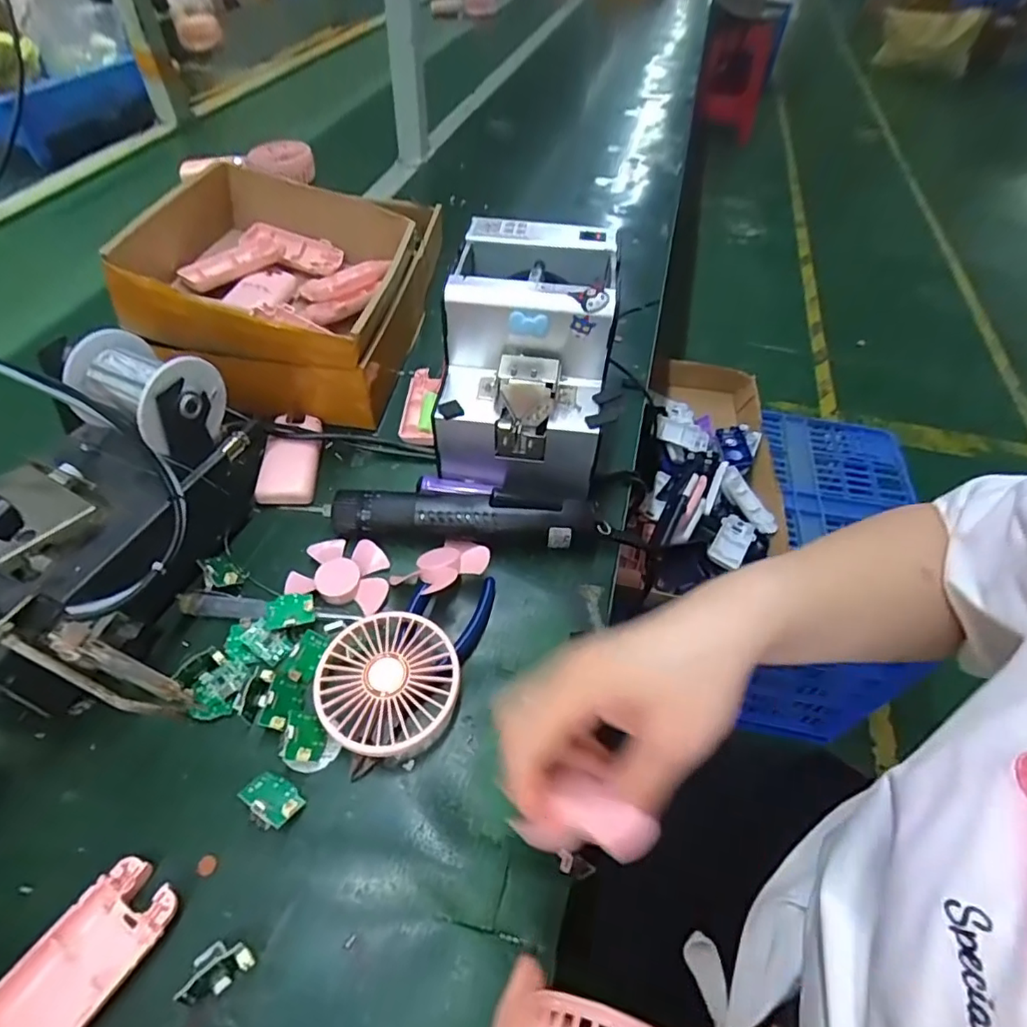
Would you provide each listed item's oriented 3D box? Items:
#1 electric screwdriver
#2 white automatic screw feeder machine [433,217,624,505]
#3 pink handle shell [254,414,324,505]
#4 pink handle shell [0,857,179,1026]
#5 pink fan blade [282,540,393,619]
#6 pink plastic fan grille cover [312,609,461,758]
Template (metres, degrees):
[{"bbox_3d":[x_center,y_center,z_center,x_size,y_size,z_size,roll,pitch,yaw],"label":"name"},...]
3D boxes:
[{"bbox_3d":[-0.037,0.002,0.426,0.194,0.041,0.031,4,53,-2],"label":"electric screwdriver"},{"bbox_3d":[0.012,-0.127,0.463,0.129,0.147,0.176,6,53,-1],"label":"white automatic screw feeder machine"},{"bbox_3d":[-0.186,-0.048,0.470,0.044,0.017,0.089,0,53,-6],"label":"pink handle shell"},{"bbox_3d":[-0.211,0.220,0.266,0.045,0.013,0.096,30,56,17],"label":"pink handle shell"},{"bbox_3d":[-0.123,0.040,0.407,0.071,0.013,0.050,14,53,5],"label":"pink fan blade"},{"bbox_3d":[-0.079,0.106,0.354,0.086,0.022,0.085,16,53,7],"label":"pink plastic fan grille cover"}]

